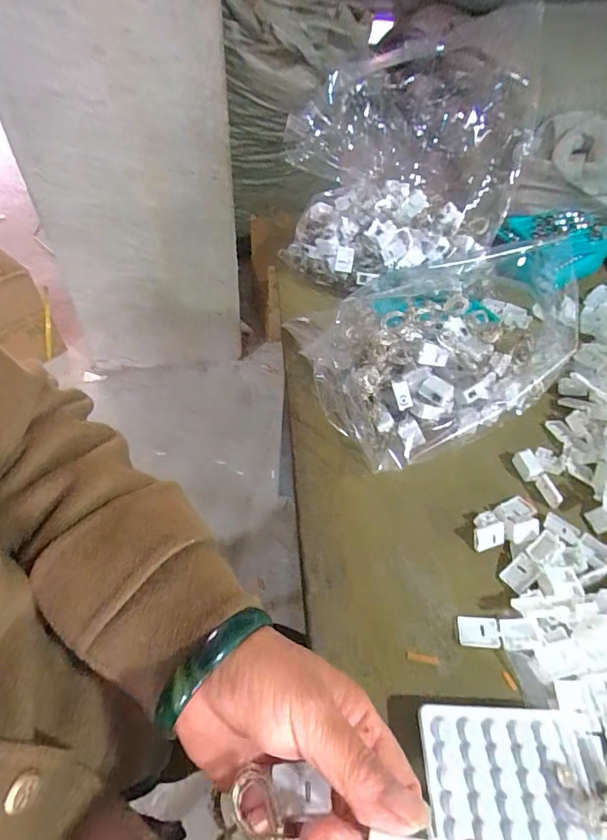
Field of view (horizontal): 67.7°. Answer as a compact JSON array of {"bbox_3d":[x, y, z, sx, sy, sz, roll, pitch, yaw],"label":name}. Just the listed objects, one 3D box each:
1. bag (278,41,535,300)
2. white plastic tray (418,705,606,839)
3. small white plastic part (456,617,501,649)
[{"bbox_3d":[0.111,-0.267,0.505,0.235,0.210,0.173,-12,54,-14],"label":"bag"},{"bbox_3d":[0.119,0.234,0.247,0.093,0.012,0.129,3,51,-2],"label":"white plastic tray"},{"bbox_3d":[0.127,0.152,0.326,0.030,0.005,0.020,7,51,1],"label":"small white plastic part"}]

